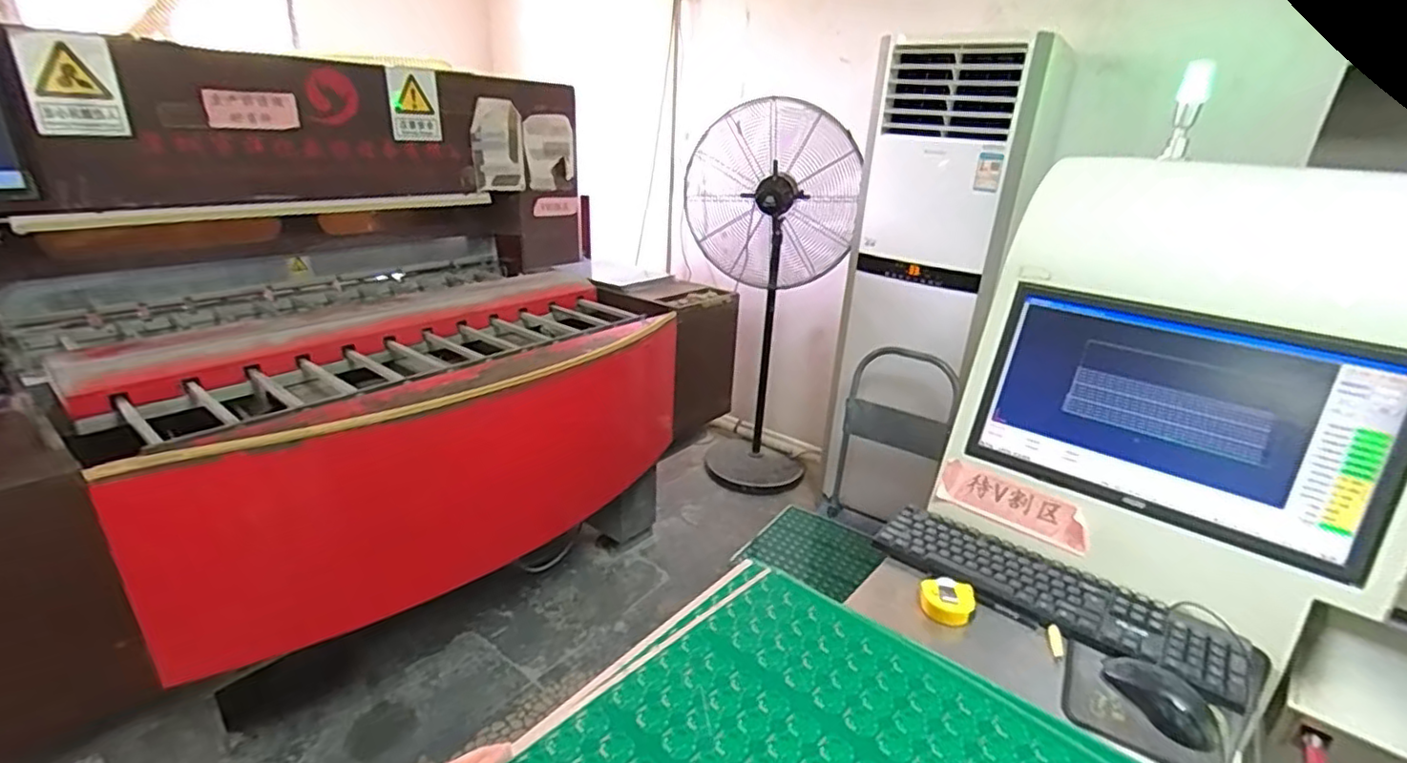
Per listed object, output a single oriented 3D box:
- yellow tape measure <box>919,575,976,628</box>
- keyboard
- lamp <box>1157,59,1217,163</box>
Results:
[{"bbox_3d":[0.305,0.277,0.794,0.064,0.037,0.053,11,24,19],"label":"yellow tape measure"},{"bbox_3d":[0.442,0.275,0.812,0.431,0.024,0.125,20,27,36],"label":"keyboard"},{"bbox_3d":[1.109,-0.616,1.449,0.059,0.208,0.060,20,28,35],"label":"lamp"}]

